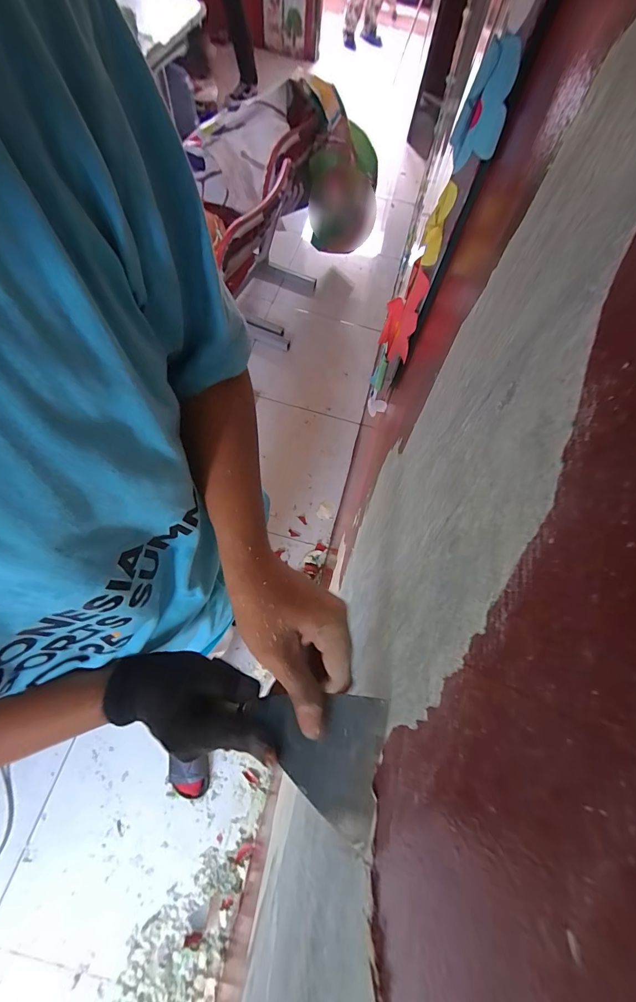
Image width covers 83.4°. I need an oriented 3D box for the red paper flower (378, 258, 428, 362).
[{"bbox_3d":[0.129,-0.282,0.546,0.012,0.150,0.061,-32,73,-18],"label":"red paper flower"}]

